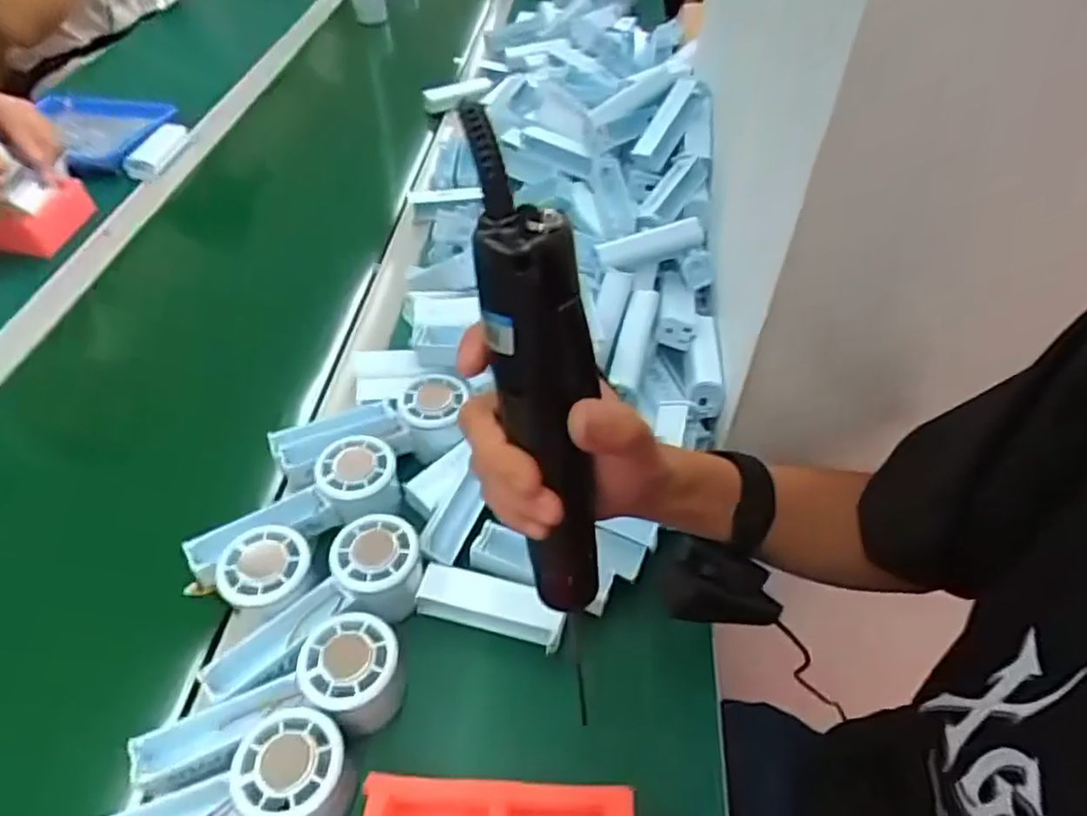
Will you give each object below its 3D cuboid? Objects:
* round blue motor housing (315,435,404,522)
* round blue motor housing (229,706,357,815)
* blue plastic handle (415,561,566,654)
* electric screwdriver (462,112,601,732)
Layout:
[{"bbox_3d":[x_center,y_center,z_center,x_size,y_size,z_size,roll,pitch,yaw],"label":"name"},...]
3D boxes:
[{"bbox_3d":[-0.136,0.062,0.506,0.057,0.059,0.059,6,47,6],"label":"round blue motor housing"},{"bbox_3d":[-0.136,0.207,0.381,0.056,0.072,0.054,0,47,0],"label":"round blue motor housing"},{"bbox_3d":[-0.035,0.134,0.468,0.099,0.025,0.032,12,48,11],"label":"blue plastic handle"},{"bbox_3d":[0.000,-0.001,0.278,0.033,0.216,0.033,-19,32,-17],"label":"electric screwdriver"}]

